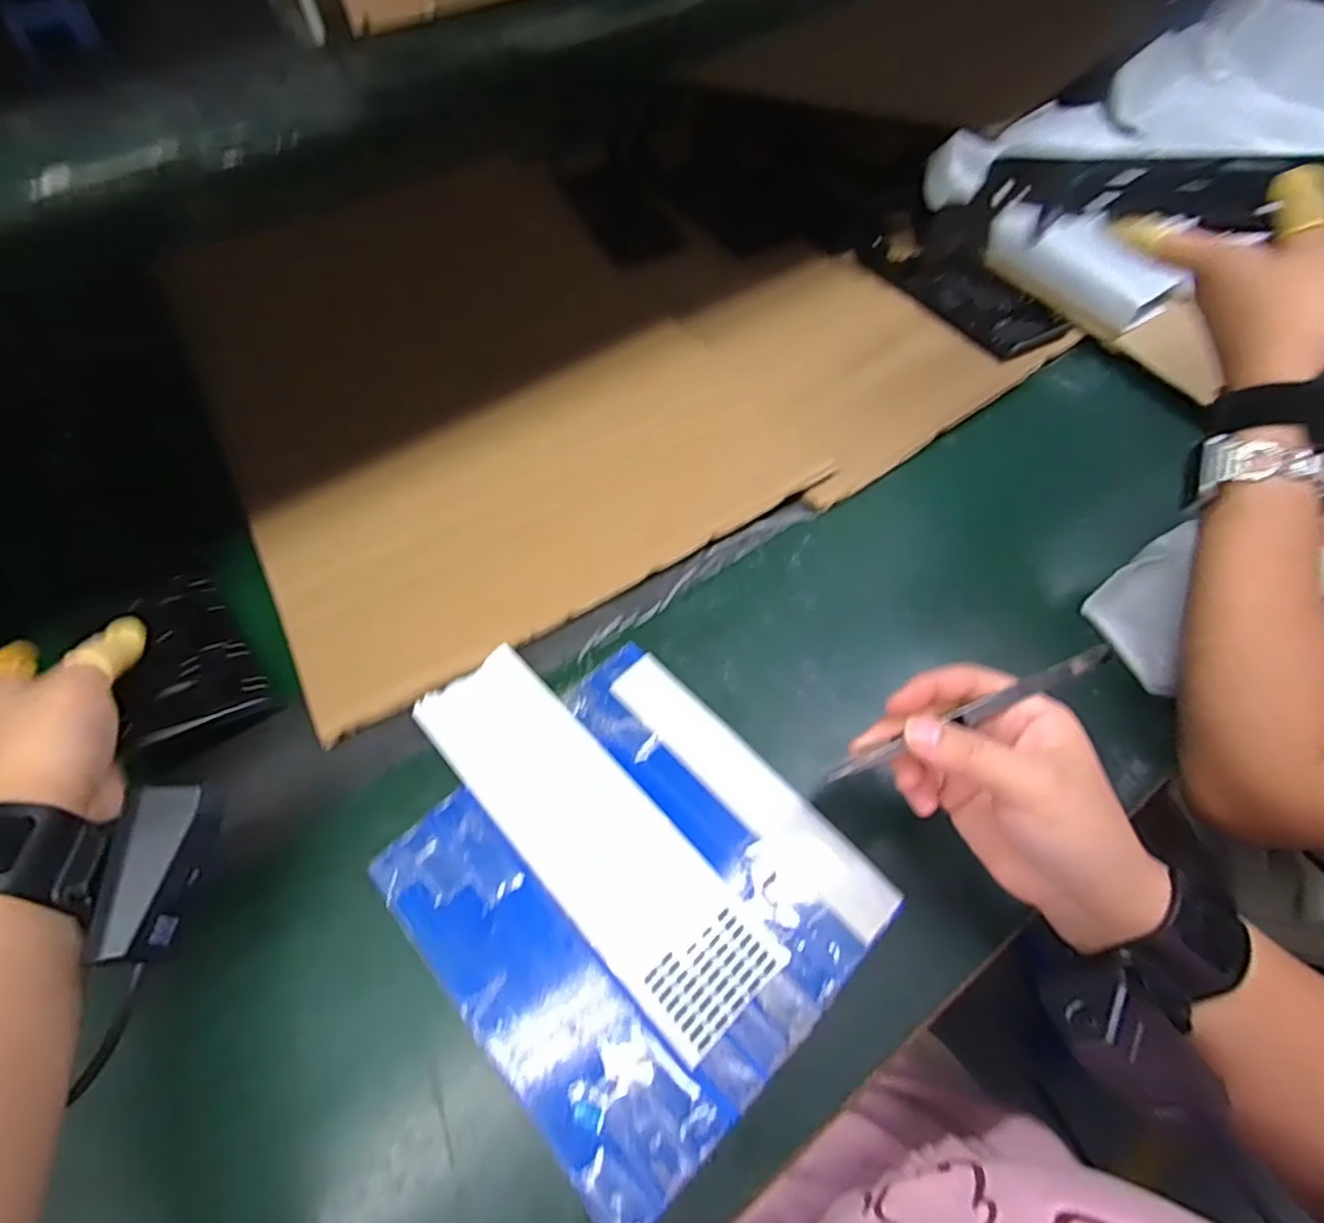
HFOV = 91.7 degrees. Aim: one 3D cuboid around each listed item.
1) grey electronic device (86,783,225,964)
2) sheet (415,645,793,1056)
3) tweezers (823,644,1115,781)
[{"bbox_3d":[-0.210,0.107,0.268,0.028,0.025,0.066,-3,58,1],"label":"grey electronic device"},{"bbox_3d":[-0.041,0.112,0.343,0.068,0.009,0.231,-40,66,-18],"label":"sheet"},{"bbox_3d":[0.134,0.046,0.283,0.131,0.006,0.008,-26,58,5],"label":"tweezers"}]

